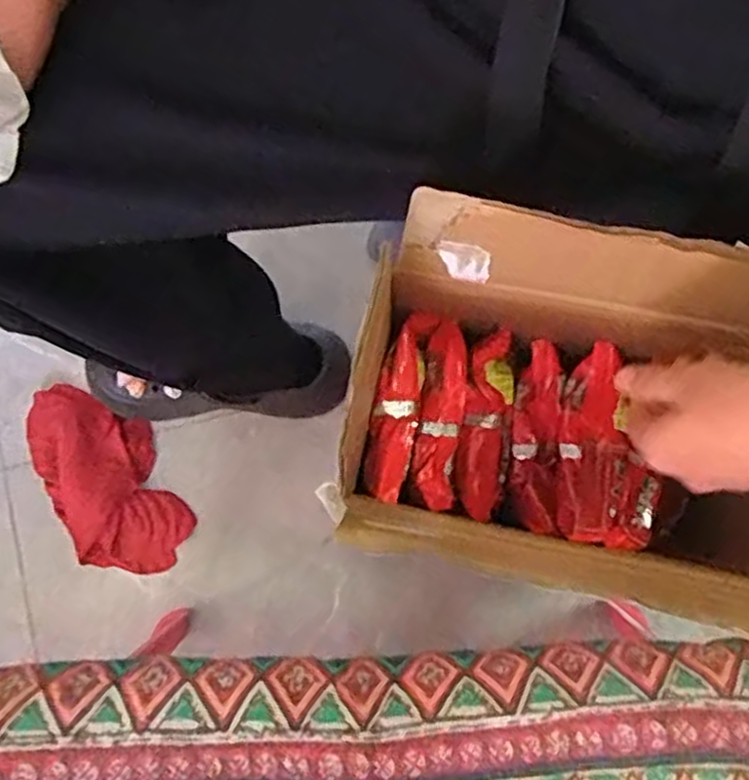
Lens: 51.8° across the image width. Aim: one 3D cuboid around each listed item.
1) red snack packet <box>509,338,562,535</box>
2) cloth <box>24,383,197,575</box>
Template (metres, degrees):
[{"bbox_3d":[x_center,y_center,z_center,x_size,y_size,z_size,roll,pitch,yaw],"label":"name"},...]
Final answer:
[{"bbox_3d":[0.119,0.035,0.577,0.034,0.029,0.137,6,79,2],"label":"red snack packet"},{"bbox_3d":[-0.292,0.093,0.840,0.121,0.041,0.225,-26,83,-1],"label":"cloth"}]

